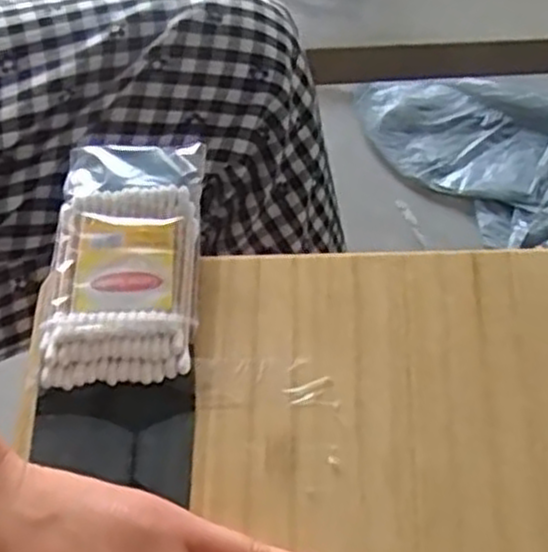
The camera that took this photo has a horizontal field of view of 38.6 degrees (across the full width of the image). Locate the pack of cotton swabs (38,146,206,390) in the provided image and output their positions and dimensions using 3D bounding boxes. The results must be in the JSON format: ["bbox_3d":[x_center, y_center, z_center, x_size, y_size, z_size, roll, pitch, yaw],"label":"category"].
[{"bbox_3d":[-0.063,-0.008,0.338,0.060,0.017,0.113,1,57,1],"label":"pack of cotton swabs"}]

